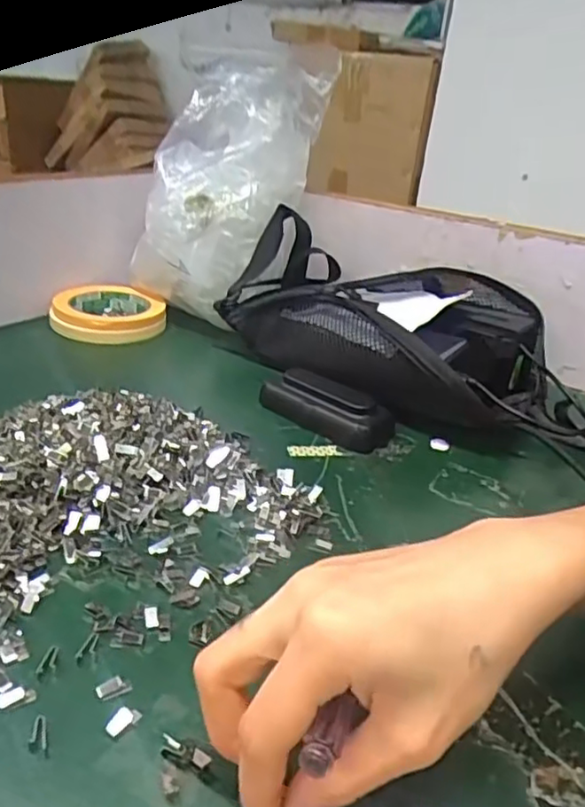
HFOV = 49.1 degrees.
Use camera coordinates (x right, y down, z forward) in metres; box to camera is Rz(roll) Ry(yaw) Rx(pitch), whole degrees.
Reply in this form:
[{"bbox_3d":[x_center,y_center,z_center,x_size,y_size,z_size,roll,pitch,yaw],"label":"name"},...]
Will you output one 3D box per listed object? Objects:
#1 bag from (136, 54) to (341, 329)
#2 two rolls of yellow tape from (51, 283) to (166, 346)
[{"bbox_3d":[-0.064,-0.203,0.618,0.168,0.238,0.107,8,27,2],"label":"bag"},{"bbox_3d":[-0.184,-0.090,0.641,0.107,0.029,0.107,5,27,-3],"label":"two rolls of yellow tape"}]

